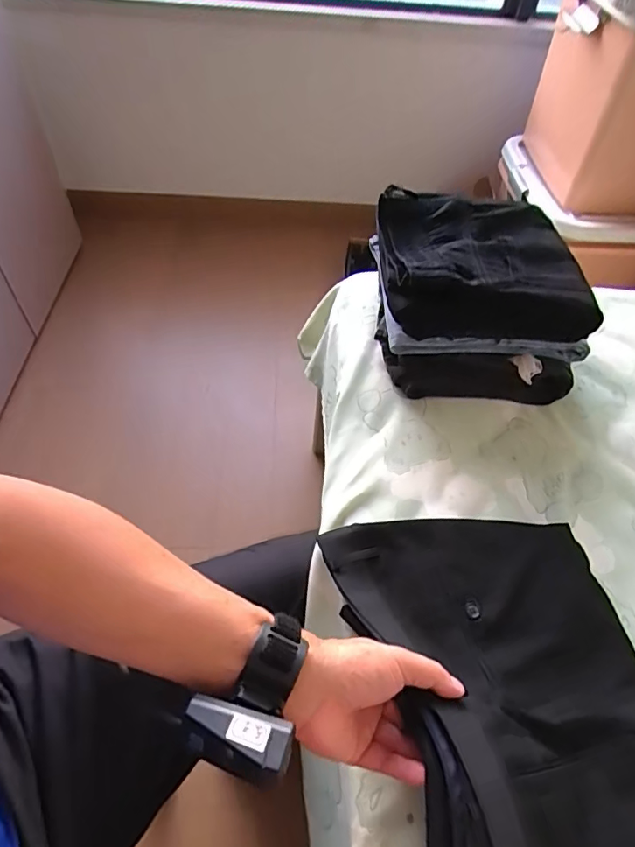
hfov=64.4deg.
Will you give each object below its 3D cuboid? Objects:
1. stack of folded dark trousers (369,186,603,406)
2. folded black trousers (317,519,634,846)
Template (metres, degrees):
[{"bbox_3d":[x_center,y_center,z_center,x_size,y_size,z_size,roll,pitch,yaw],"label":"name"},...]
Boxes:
[{"bbox_3d":[0.212,-0.178,0.700,0.251,0.154,0.258,-1,53,-5],"label":"stack of folded dark trousers"},{"bbox_3d":[0.164,0.211,0.419,0.259,0.094,0.324,-3,53,-6],"label":"folded black trousers"}]

